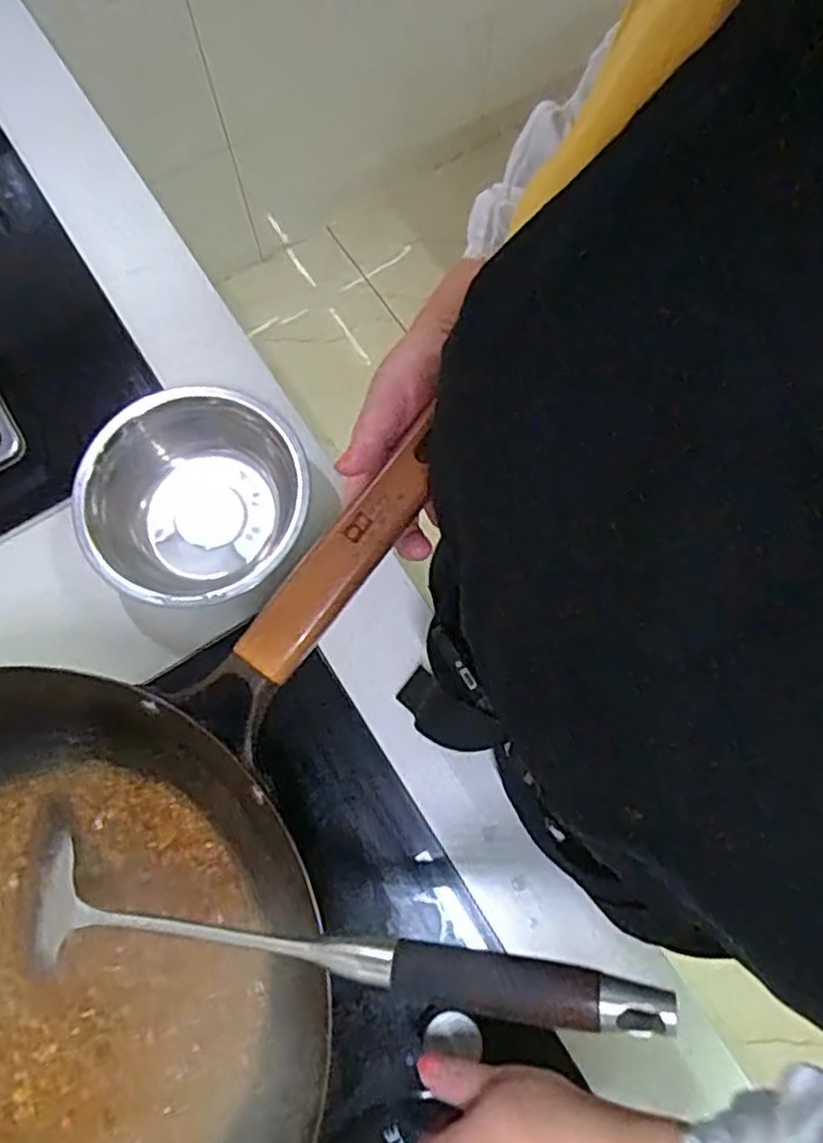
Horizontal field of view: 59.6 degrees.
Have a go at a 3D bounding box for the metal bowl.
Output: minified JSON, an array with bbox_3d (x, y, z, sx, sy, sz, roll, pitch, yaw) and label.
[{"bbox_3d":[-0.156,-0.055,0.571,0.148,0.072,0.170,-15,73,-4],"label":"metal bowl"}]

